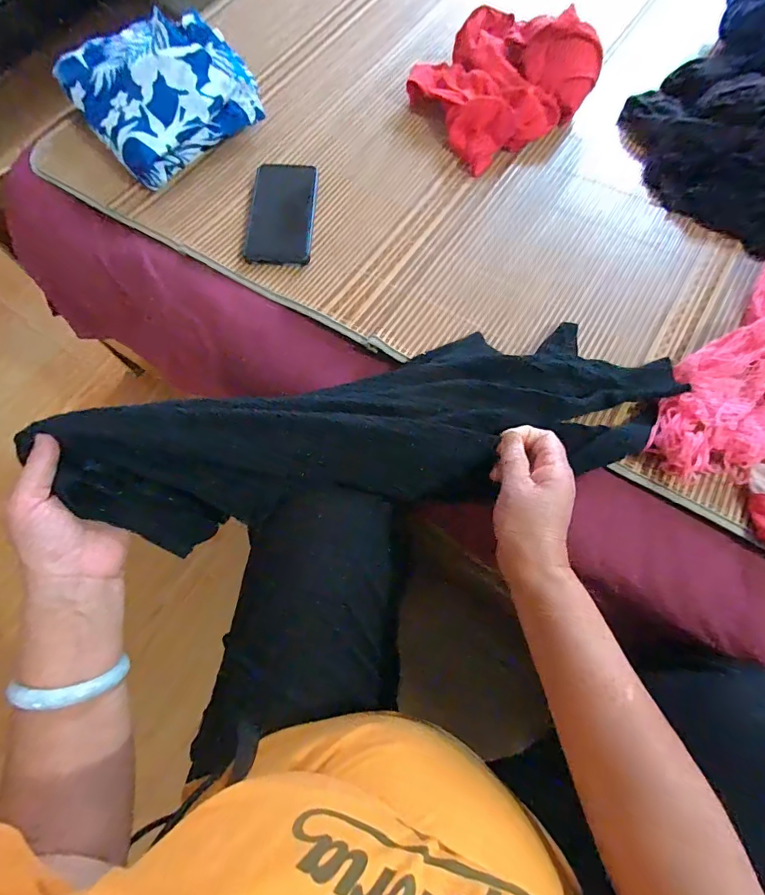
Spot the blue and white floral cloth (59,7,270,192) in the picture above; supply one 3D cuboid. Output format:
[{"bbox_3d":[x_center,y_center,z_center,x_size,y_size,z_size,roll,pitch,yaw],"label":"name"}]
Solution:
[{"bbox_3d":[-0.283,-0.467,0.574,0.210,0.083,0.199,-41,74,-13],"label":"blue and white floral cloth"}]

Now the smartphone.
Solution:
[{"bbox_3d":[-0.124,-0.289,0.539,0.079,0.013,0.147,0,69,2],"label":"smartphone"}]

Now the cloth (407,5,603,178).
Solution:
[{"bbox_3d":[0.157,-0.494,0.584,0.209,0.084,0.191,-29,70,-8],"label":"cloth"}]

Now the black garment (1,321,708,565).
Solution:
[{"bbox_3d":[0.008,-0.021,0.411,0.518,0.094,0.152,-10,69,-10],"label":"black garment"}]

